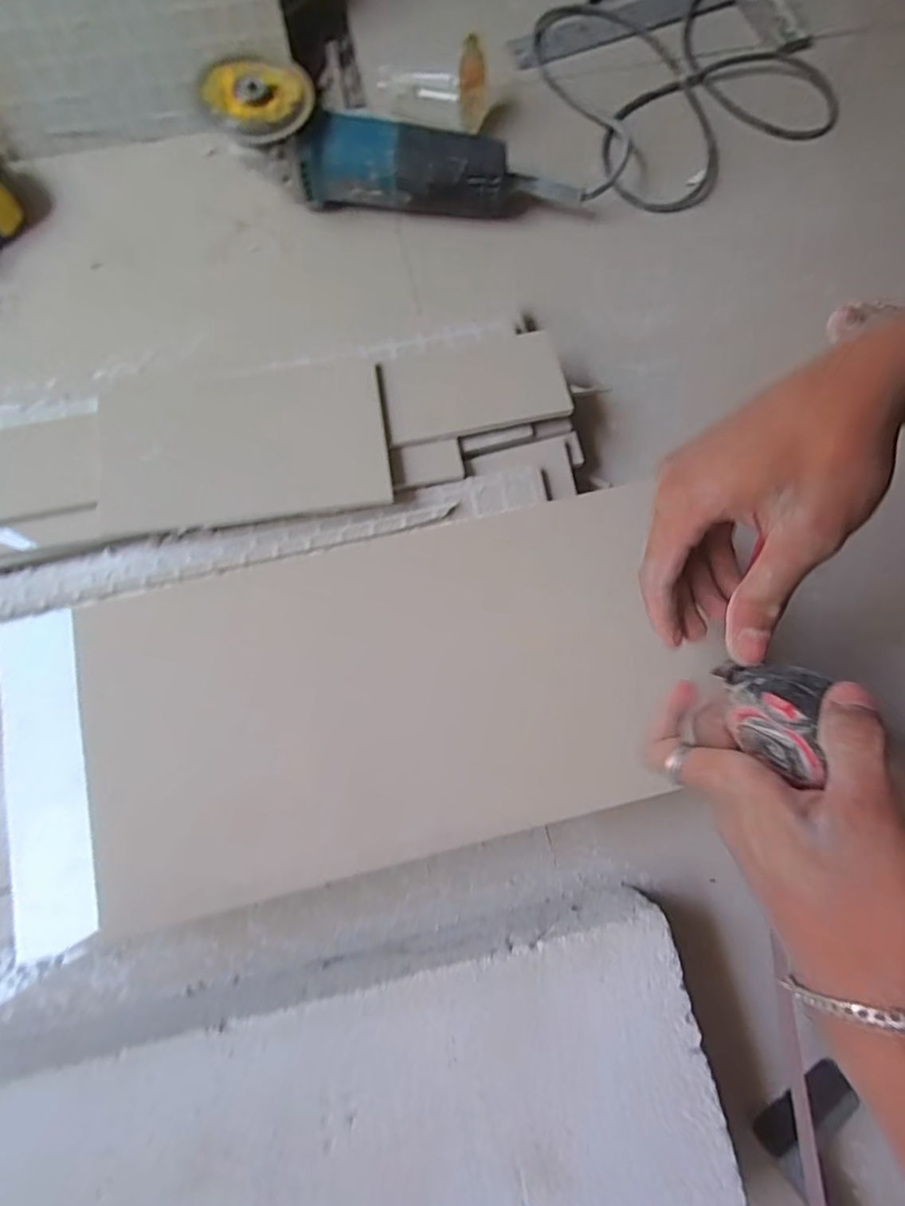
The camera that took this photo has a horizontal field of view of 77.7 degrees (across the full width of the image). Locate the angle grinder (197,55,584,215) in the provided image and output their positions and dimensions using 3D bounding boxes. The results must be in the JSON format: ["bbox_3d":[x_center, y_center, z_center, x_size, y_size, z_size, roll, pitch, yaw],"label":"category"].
[{"bbox_3d":[-0.048,-0.417,0.518,0.330,0.092,0.072,3,78,0],"label":"angle grinder"}]

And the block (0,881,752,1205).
[{"bbox_3d":[-0.139,0.351,0.345,0.598,0.072,0.211,-10,78,-3],"label":"block"}]

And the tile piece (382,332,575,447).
[{"bbox_3d":[0.016,-0.177,0.450,0.141,0.010,0.089,-11,70,-4],"label":"tile piece"}]

